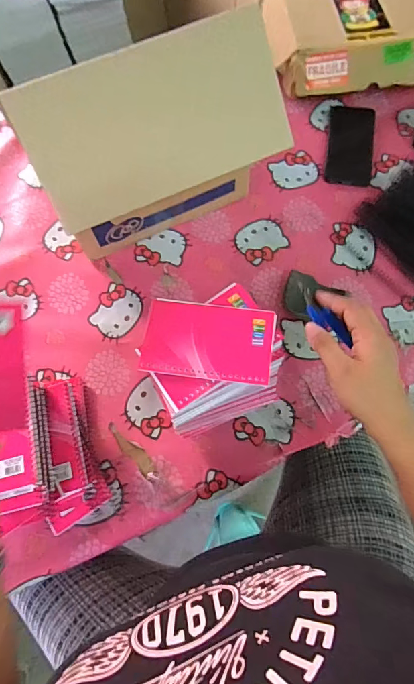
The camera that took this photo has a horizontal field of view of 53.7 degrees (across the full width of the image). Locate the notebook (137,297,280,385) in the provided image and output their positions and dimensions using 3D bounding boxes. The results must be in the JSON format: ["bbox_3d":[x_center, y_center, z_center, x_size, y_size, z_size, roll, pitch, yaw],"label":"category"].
[{"bbox_3d":[0.002,-0.003,0.425,0.131,0.009,0.082,7,71,5],"label":"notebook"}]

